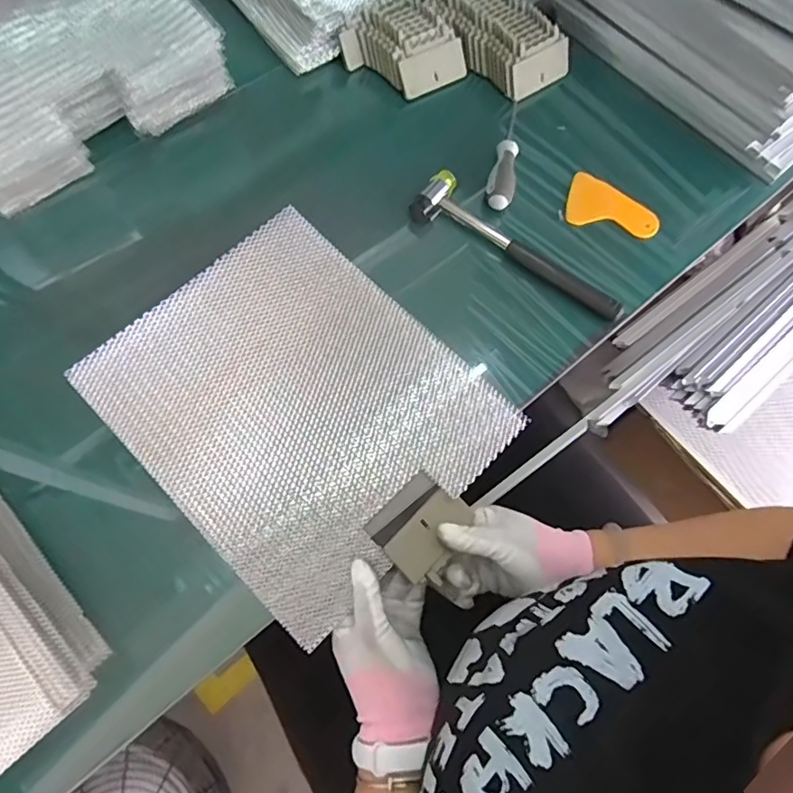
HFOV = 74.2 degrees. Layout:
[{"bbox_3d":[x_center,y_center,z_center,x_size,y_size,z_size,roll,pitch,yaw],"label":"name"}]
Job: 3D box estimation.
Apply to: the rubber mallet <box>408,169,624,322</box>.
[{"bbox_3d":[0.129,-0.156,0.548,0.239,0.023,0.060,33,72,9],"label":"rubber mallet"}]

